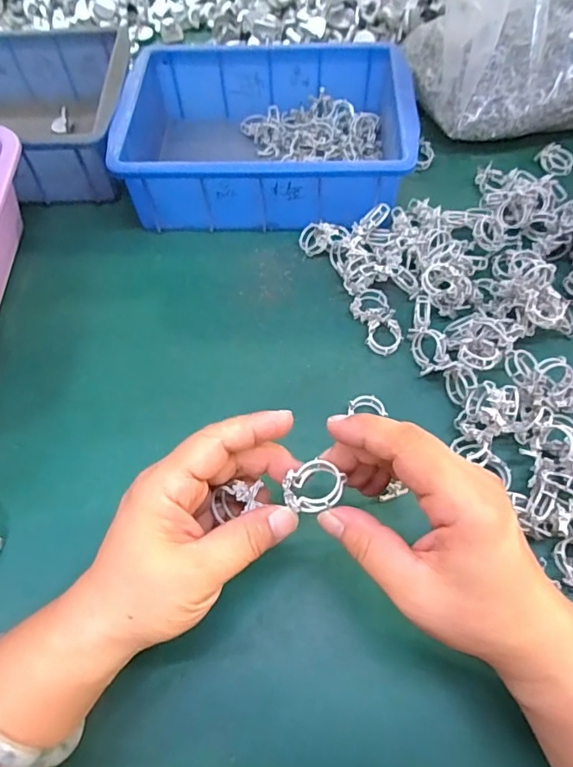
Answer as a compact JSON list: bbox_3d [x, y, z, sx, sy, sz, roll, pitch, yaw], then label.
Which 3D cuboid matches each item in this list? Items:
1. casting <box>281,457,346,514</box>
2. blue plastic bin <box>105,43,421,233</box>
[{"bbox_3d":[0.013,0.052,0.249,0.028,0.013,0.024,-39,69,-16],"label":"casting"},{"bbox_3d":[-0.017,-0.221,0.457,0.247,0.071,0.175,2,60,4],"label":"blue plastic bin"}]

